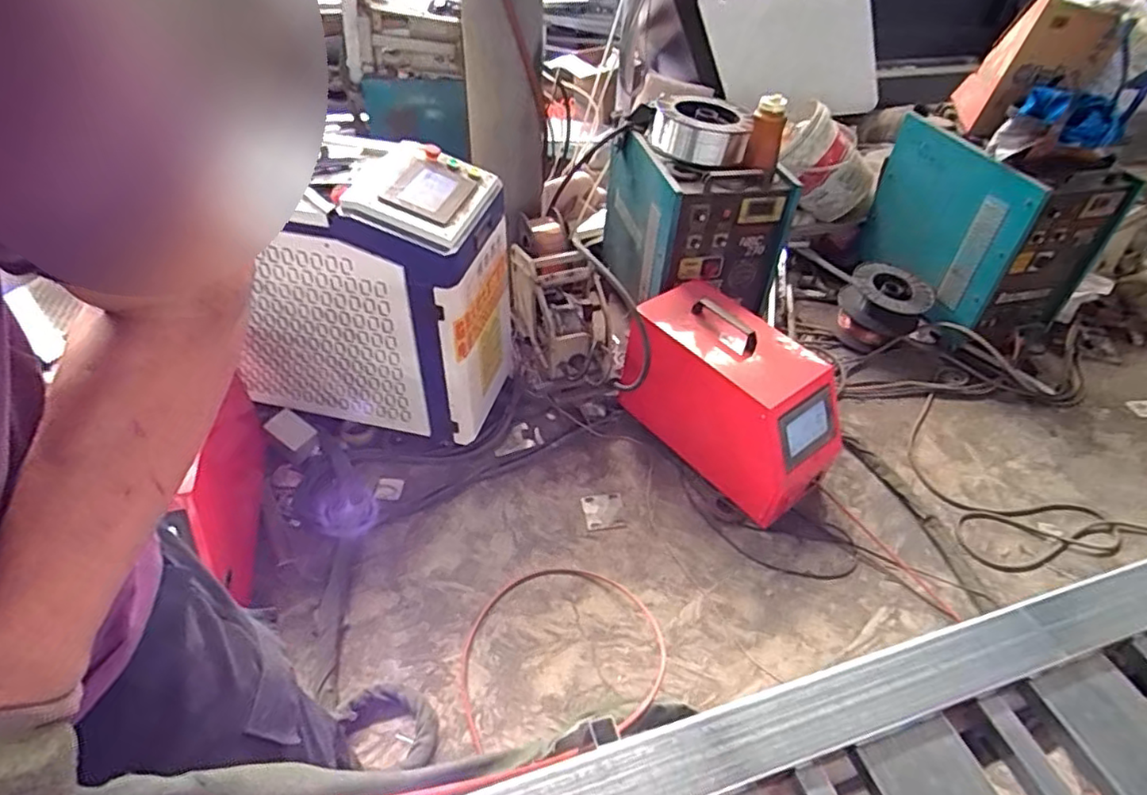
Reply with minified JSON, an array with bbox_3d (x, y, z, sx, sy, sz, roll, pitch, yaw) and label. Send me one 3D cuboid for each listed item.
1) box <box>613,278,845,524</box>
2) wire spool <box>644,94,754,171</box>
[{"bbox_3d":[0.419,-0.003,1.700,0.299,0.374,0.564,-34,53,-30],"label":"box"},{"bbox_3d":[0.361,-0.742,1.792,0.262,0.145,0.262,0,44,0],"label":"wire spool"}]

